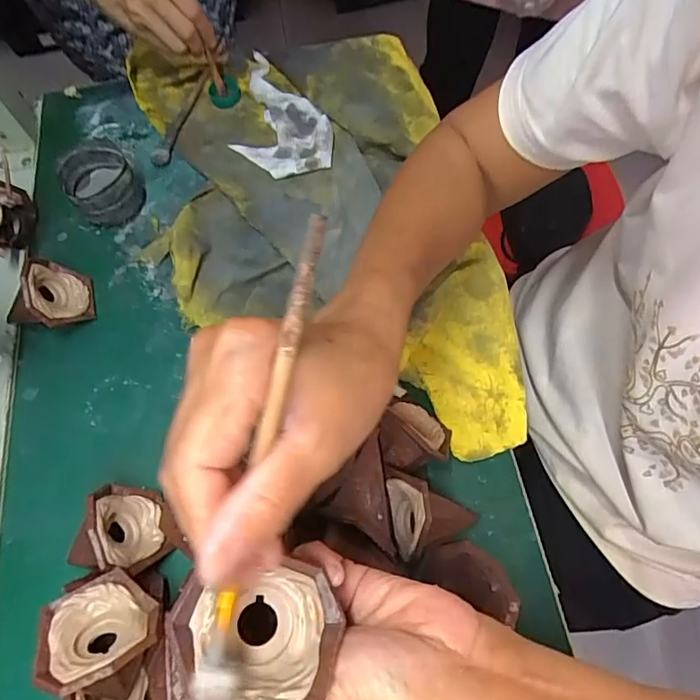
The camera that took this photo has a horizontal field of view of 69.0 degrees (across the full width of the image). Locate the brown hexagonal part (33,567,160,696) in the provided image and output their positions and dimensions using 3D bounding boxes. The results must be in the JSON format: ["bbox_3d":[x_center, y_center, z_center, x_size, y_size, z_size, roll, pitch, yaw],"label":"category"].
[{"bbox_3d":[-0.146,0.168,0.298,0.062,0.030,0.060,-12,29,-19],"label":"brown hexagonal part"}]

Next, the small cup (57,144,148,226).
[{"bbox_3d":[-0.248,-0.163,0.508,0.068,0.044,0.079,-40,69,-14],"label":"small cup"}]

